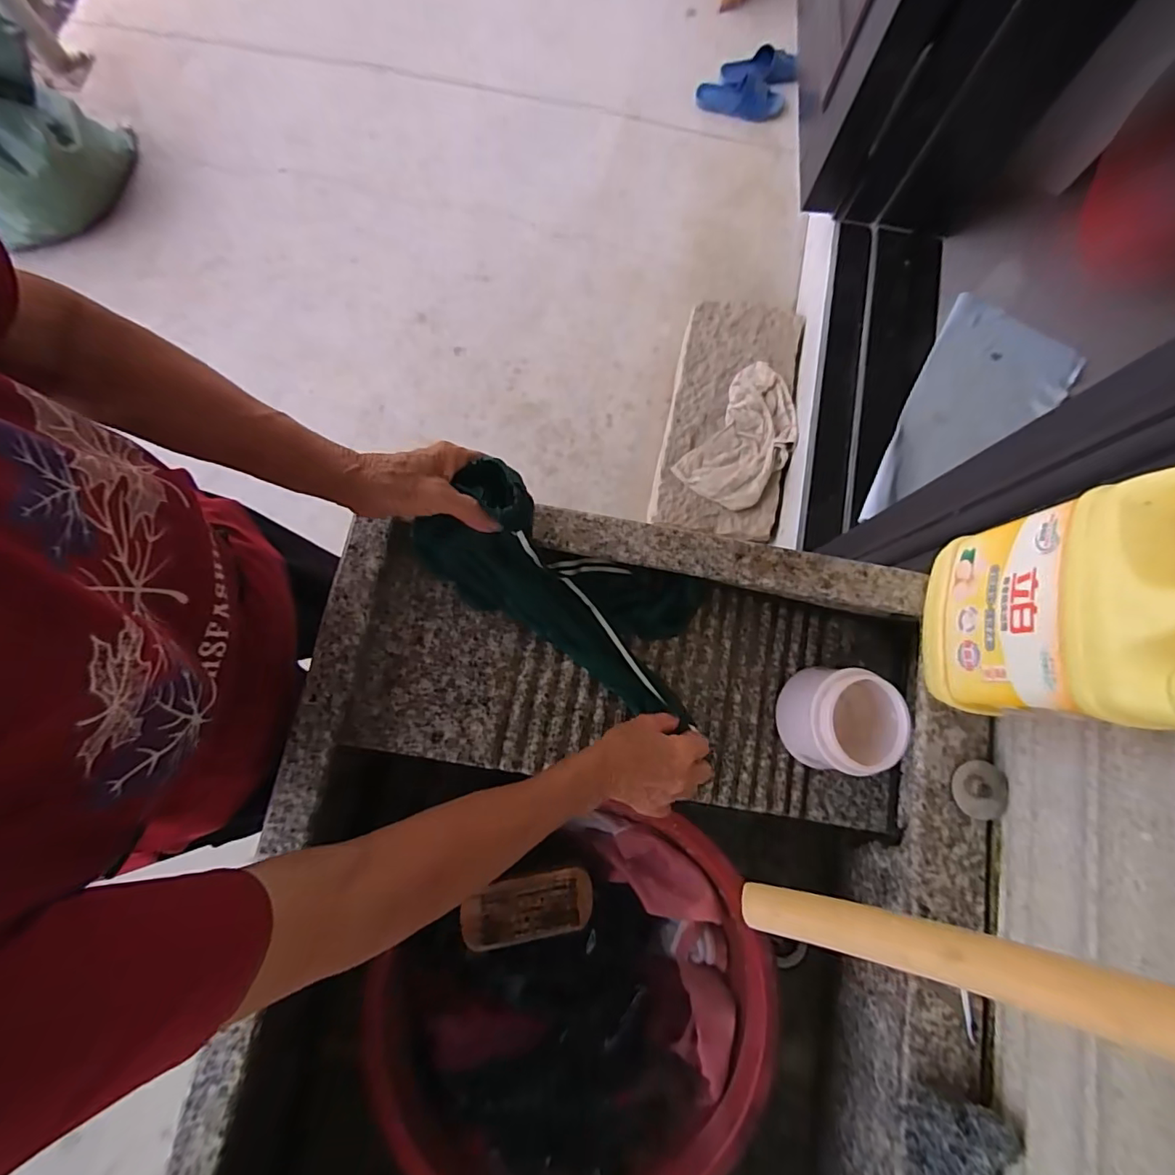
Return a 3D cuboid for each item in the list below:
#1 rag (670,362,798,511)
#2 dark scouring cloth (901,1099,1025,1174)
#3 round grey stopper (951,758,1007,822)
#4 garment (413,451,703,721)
[{"bbox_3d":[0.363,-0.342,1.192,0.190,0.031,0.345,34,80,5],"label":"rag"},{"bbox_3d":[0.268,0.421,0.379,0.067,0.015,0.095,-2,86,34],"label":"dark scouring cloth"},{"bbox_3d":[0.331,0.170,0.444,0.043,0.008,0.045,0,79,-1],"label":"round grey stopper"},{"bbox_3d":[-0.023,0.006,0.492,0.273,0.103,0.127,30,78,-29],"label":"garment"}]

